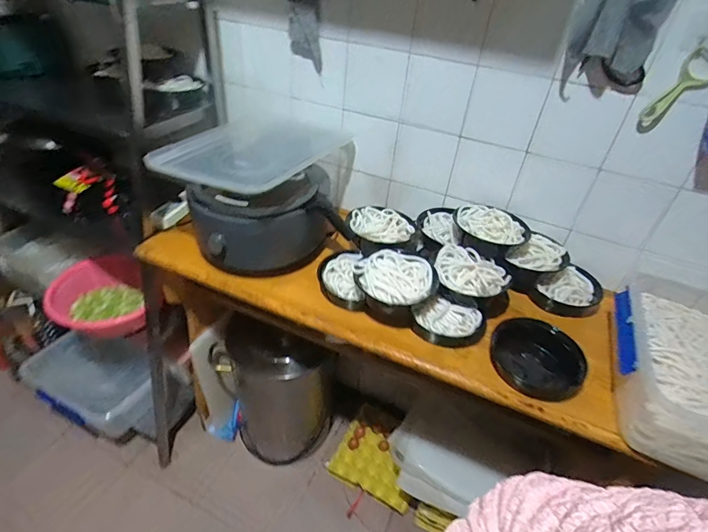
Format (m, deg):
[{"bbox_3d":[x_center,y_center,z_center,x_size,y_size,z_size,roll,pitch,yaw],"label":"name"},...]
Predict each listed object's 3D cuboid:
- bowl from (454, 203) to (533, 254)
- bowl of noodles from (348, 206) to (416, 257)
[{"bbox_3d":[0.300,-0.088,0.934,0.146,0.064,0.161,-18,43,-29],"label":"bowl"},{"bbox_3d":[0.062,-0.082,0.993,0.156,0.057,0.165,4,37,-3],"label":"bowl of noodles"}]

